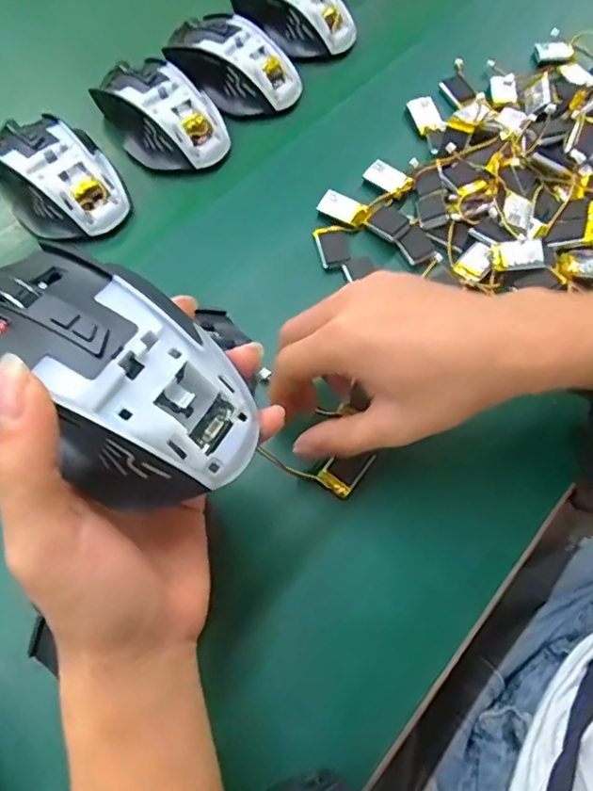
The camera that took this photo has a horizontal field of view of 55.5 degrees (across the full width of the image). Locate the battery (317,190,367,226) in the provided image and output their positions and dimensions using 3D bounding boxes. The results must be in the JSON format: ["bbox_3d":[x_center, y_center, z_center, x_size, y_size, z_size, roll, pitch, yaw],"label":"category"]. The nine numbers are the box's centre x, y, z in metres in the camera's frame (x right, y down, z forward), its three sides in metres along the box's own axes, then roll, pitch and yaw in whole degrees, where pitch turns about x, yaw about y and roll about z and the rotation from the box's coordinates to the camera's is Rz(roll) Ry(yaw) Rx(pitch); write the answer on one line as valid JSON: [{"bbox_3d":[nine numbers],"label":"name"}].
[{"bbox_3d":[0.033,-0.131,0.397,0.034,0.009,0.017,26,67,8],"label":"battery"}]

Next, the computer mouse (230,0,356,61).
[{"bbox_3d":[-0.005,-0.329,0.477,0.106,0.034,0.063,39,69,13],"label":"computer mouse"}]

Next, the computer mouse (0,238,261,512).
[{"bbox_3d":[-0.068,-0.009,0.205,0.106,0.044,0.068,39,70,14],"label":"computer mouse"}]

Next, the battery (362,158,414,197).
[{"bbox_3d":[0.067,-0.158,0.410,0.034,0.004,0.019,36,86,13],"label":"battery"}]

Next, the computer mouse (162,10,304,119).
[{"bbox_3d":[-0.051,-0.264,0.446,0.109,0.035,0.068,34,68,11],"label":"computer mouse"}]

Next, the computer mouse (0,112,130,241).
[{"bbox_3d":[-0.166,-0.151,0.390,0.069,0.038,0.093,-36,73,-17],"label":"computer mouse"}]

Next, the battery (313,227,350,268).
[{"bbox_3d":[0.025,-0.101,0.384,0.020,0.008,0.030,-12,67,-9],"label":"battery"}]

